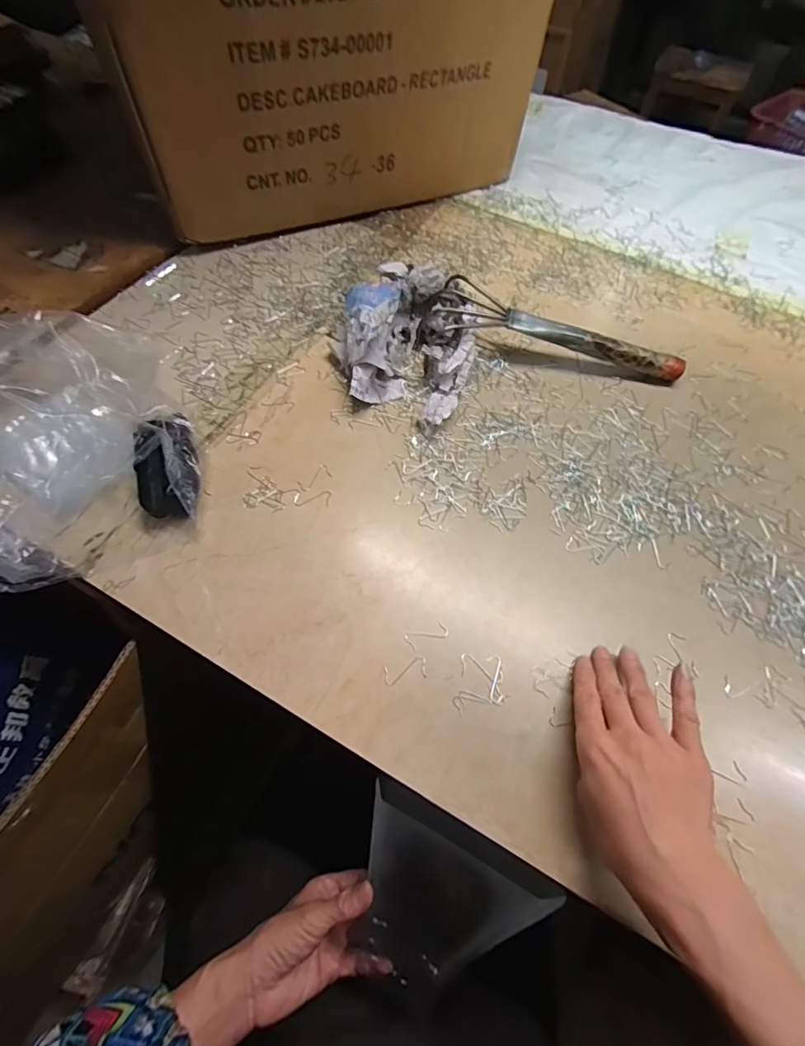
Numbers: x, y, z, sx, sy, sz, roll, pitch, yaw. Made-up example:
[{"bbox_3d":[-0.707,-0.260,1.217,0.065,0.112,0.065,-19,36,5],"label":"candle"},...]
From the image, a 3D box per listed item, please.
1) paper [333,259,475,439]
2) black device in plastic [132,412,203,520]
[{"bbox_3d":[0.009,-0.226,0.532,0.164,0.062,0.230,20,63,10],"label":"paper"},{"bbox_3d":[-0.222,-0.054,0.437,0.056,0.047,0.113,-16,63,-9],"label":"black device in plastic"}]

